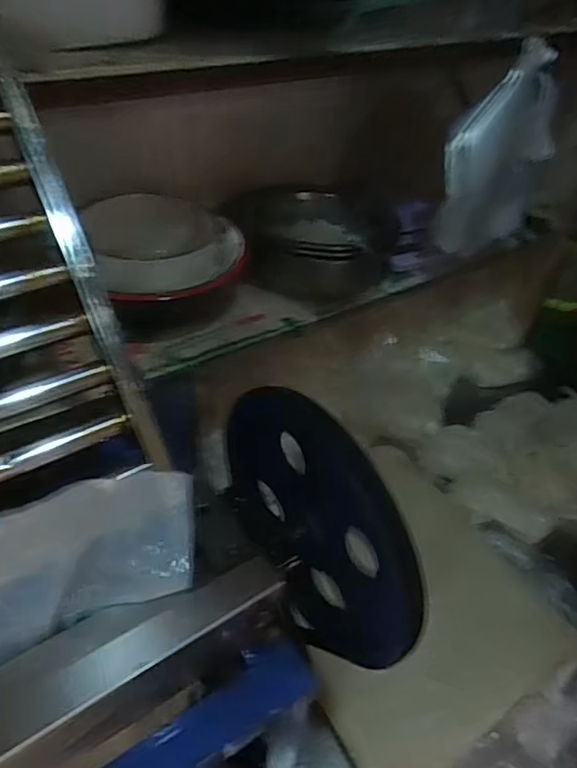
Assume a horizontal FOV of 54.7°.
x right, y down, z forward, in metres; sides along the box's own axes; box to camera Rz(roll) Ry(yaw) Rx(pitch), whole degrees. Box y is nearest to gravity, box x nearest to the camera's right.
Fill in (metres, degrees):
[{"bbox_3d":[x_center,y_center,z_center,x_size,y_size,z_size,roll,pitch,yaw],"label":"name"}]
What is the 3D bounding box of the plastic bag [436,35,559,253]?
[{"bbox_3d":[0.248,-0.264,0.643,0.163,0.197,0.054,-25,50,-29],"label":"plastic bag"}]

